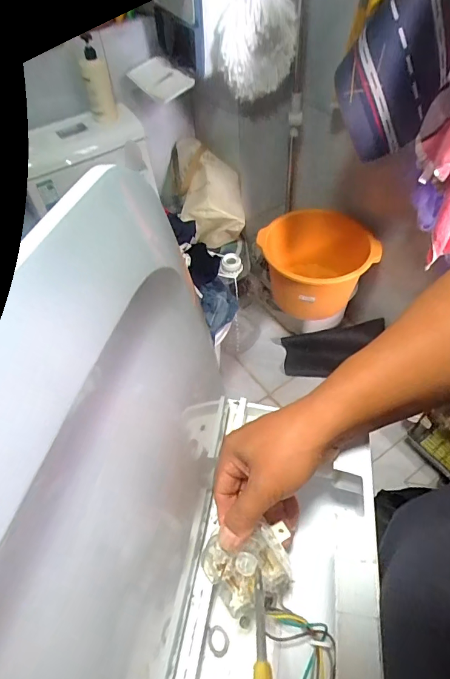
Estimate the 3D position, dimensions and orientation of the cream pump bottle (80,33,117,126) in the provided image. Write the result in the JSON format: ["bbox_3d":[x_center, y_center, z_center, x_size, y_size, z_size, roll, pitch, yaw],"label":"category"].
[{"bbox_3d":[-0.299,-0.608,0.949,0.057,0.181,0.044,-10,53,-4],"label":"cream pump bottle"}]

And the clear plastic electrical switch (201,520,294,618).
[{"bbox_3d":[0.021,0.189,0.335,0.073,0.024,0.053,-12,53,-6],"label":"clear plastic electrical switch"}]

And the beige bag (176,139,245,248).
[{"bbox_3d":[-0.041,-0.438,1.289,0.198,0.298,0.162,-2,52,2],"label":"beige bag"}]

